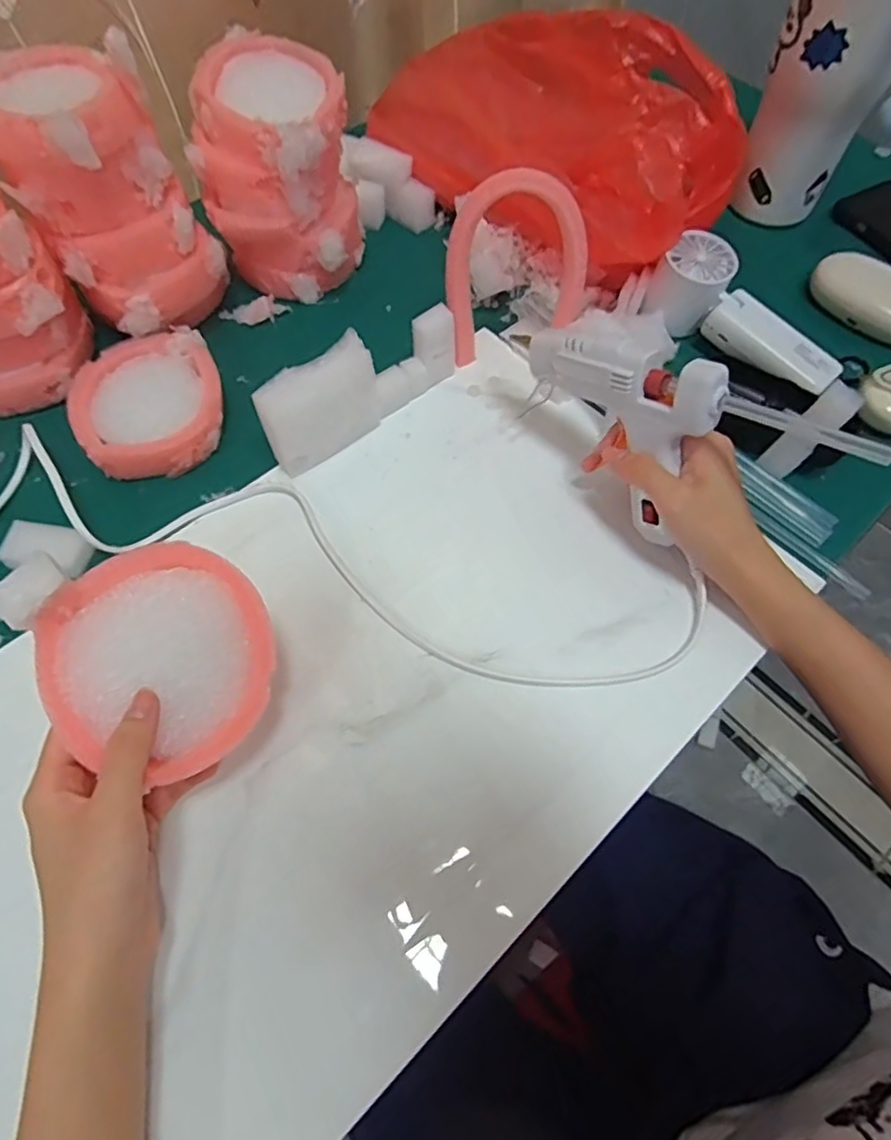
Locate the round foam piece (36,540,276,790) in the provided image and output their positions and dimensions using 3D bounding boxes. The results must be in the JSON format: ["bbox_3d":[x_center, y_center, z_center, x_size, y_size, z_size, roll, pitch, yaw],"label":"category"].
[{"bbox_3d":[-0.133,0.043,0.296,0.095,0.028,0.098,-37,104,-35],"label":"round foam piece"}]

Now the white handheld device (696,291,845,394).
[{"bbox_3d":[0.236,-0.162,0.456,0.098,0.028,0.036,39,68,18],"label":"white handheld device"}]

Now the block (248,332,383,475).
[{"bbox_3d":[-0.077,-0.099,0.392,0.070,0.074,0.025,-37,68,-19],"label":"block"}]

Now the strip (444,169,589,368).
[{"bbox_3d":[0.045,-0.191,0.407,0.090,0.118,0.013,-2,48,9],"label":"strip"}]

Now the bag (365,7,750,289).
[{"bbox_3d":[0.076,-0.351,0.493,0.138,0.116,0.316,-40,74,-21],"label":"bag"}]

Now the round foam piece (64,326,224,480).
[{"bbox_3d":[-0.202,-0.112,0.431,0.096,0.024,0.109,-23,64,-13],"label":"round foam piece"}]

